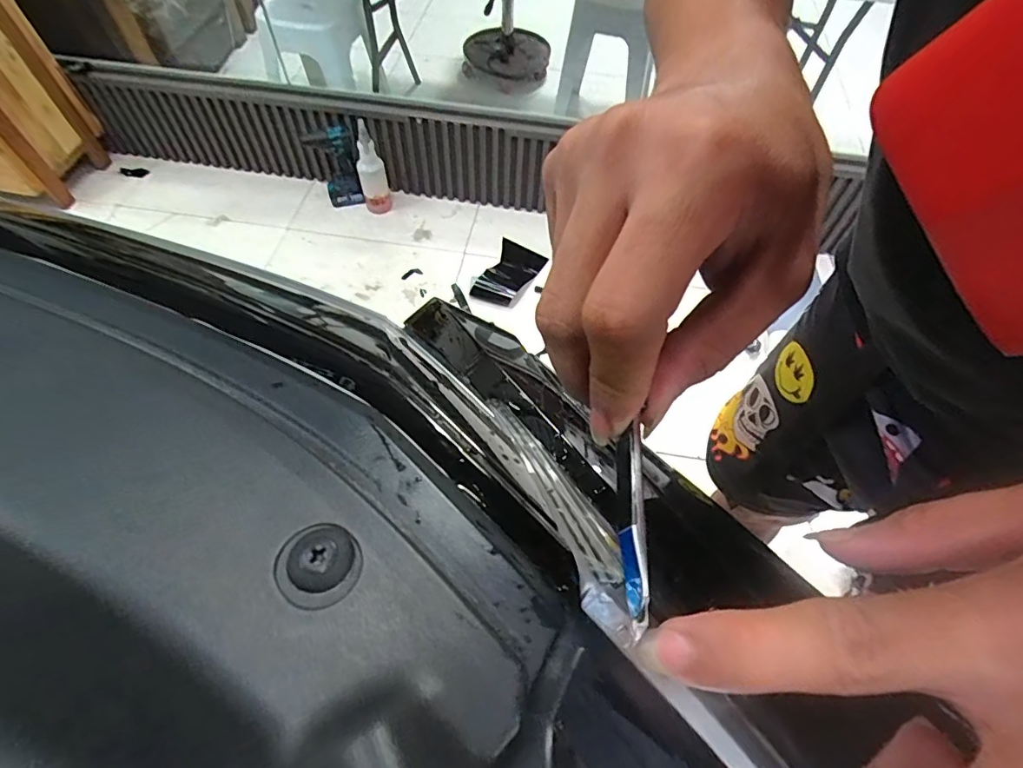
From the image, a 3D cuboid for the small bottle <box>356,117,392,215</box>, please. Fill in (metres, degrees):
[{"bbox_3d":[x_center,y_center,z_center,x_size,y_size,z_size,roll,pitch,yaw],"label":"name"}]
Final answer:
[{"bbox_3d":[-0.433,-0.657,1.607,0.087,0.308,0.081,-16,60,-12],"label":"small bottle"}]

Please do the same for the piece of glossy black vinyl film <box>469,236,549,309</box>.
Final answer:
[{"bbox_3d":[-0.016,-0.347,1.635,0.162,0.030,0.292,26,61,14],"label":"piece of glossy black vinyl film"}]

